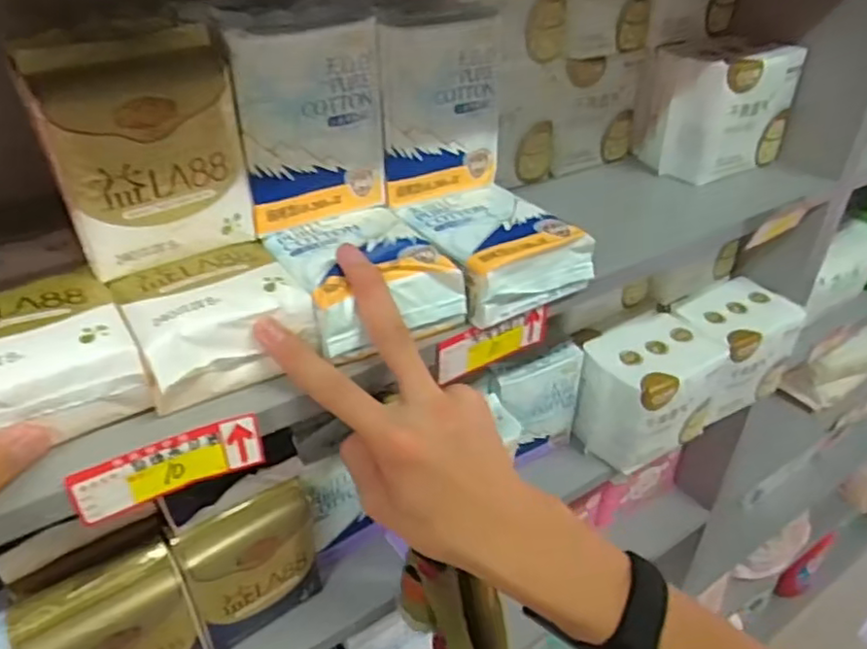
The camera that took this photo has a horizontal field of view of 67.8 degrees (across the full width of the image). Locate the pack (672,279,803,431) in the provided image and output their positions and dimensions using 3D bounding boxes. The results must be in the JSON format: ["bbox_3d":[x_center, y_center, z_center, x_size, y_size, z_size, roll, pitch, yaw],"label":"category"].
[{"bbox_3d":[0.315,0.025,0.693,0.123,0.096,0.085,-18,39,-25],"label":"pack"}]

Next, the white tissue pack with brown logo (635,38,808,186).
[{"bbox_3d":[0.268,-0.210,0.619,0.123,0.107,0.091,-17,39,-24],"label":"white tissue pack with brown logo"}]

